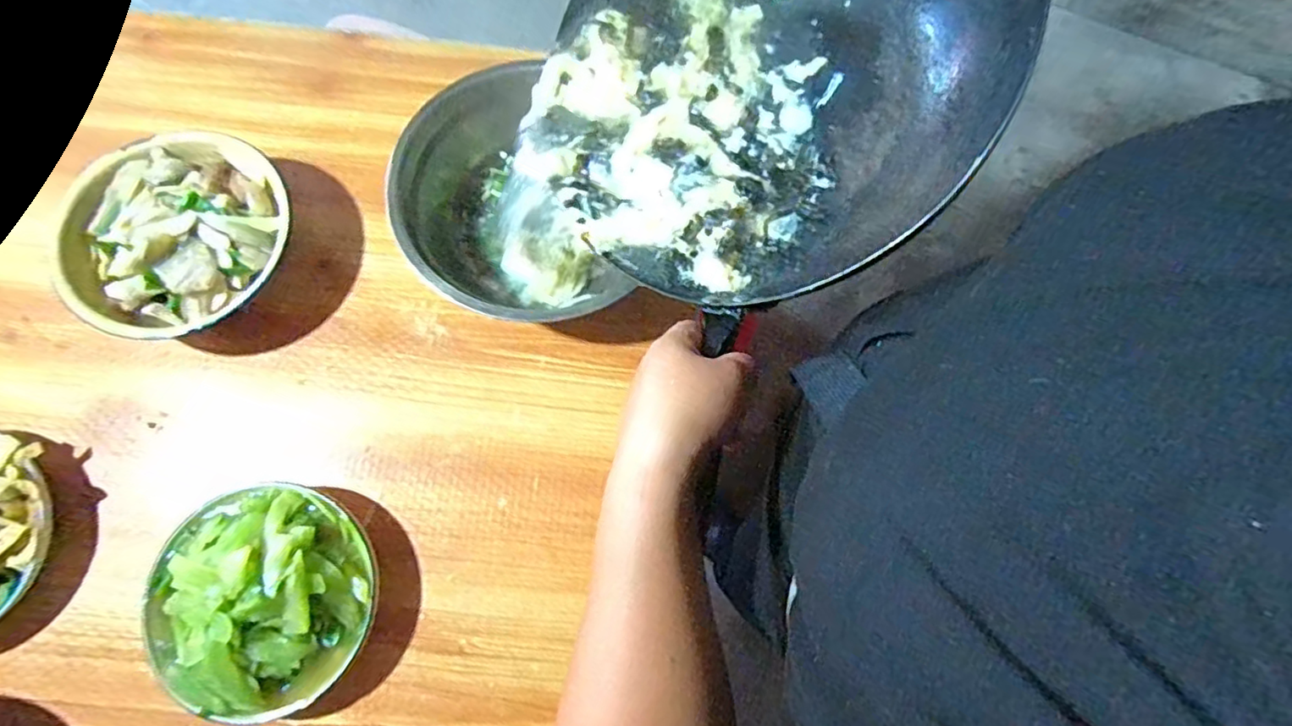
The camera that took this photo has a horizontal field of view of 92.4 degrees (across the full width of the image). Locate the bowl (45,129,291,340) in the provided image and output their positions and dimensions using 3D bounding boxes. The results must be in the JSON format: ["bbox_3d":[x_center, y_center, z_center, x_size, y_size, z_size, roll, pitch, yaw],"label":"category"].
[{"bbox_3d":[-0.419,-0.115,0.555,0.174,0.063,0.187,0,75,-2],"label":"bowl"}]

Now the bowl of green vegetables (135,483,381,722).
[{"bbox_3d":[-0.304,0.183,0.483,0.174,0.074,0.163,0,75,-2],"label":"bowl of green vegetables"}]

